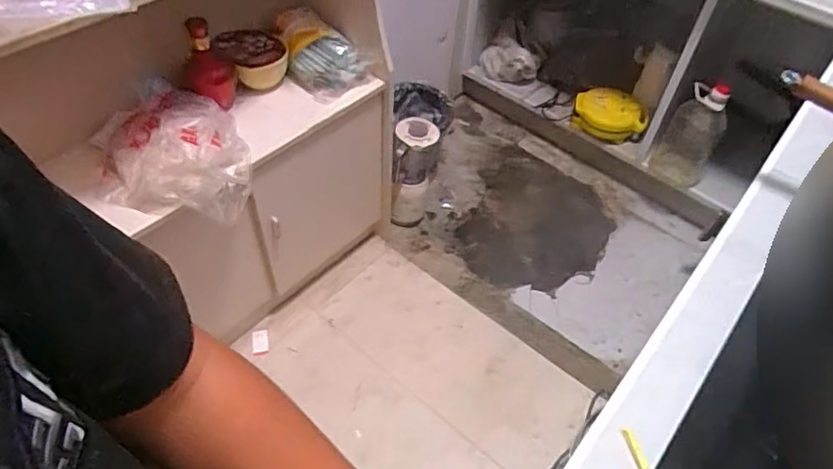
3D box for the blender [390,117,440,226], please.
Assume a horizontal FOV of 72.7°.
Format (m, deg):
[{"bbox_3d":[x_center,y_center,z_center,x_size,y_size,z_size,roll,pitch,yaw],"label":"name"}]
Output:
[{"bbox_3d":[-0.007,-0.184,1.755,0.128,0.332,0.151,5,51,1],"label":"blender"}]

